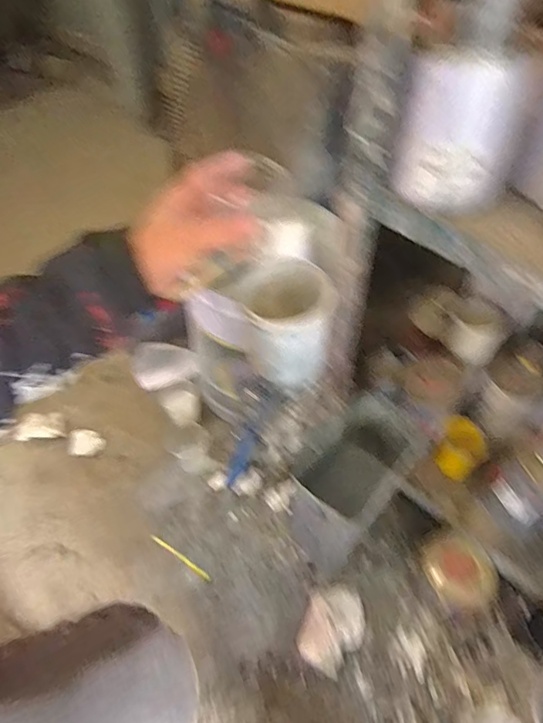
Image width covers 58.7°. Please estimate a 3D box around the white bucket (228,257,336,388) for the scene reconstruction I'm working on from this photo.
[{"bbox_3d":[0.013,-0.038,0.527,0.087,0.113,0.089,-1,52,1],"label":"white bucket"}]

